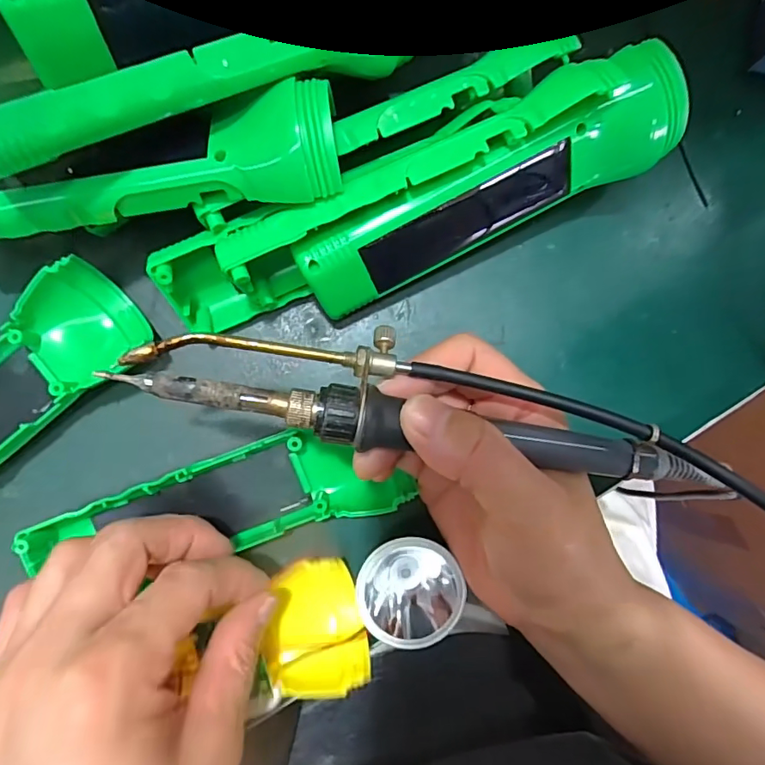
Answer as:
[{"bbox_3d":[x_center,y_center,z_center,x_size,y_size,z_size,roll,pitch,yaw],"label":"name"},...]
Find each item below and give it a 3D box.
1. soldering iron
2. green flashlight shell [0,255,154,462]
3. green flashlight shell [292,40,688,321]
[{"bbox_3d":[0.015,0.006,0.171,0.191,0.024,0.036,10,86,-5],"label":"soldering iron"},{"bbox_3d":[-0.178,0.017,0.222,0.162,0.024,0.045,-40,88,-4],"label":"green flashlight shell"},{"bbox_3d":[0.043,-0.075,0.217,0.160,0.062,0.032,-27,88,-3],"label":"green flashlight shell"}]

